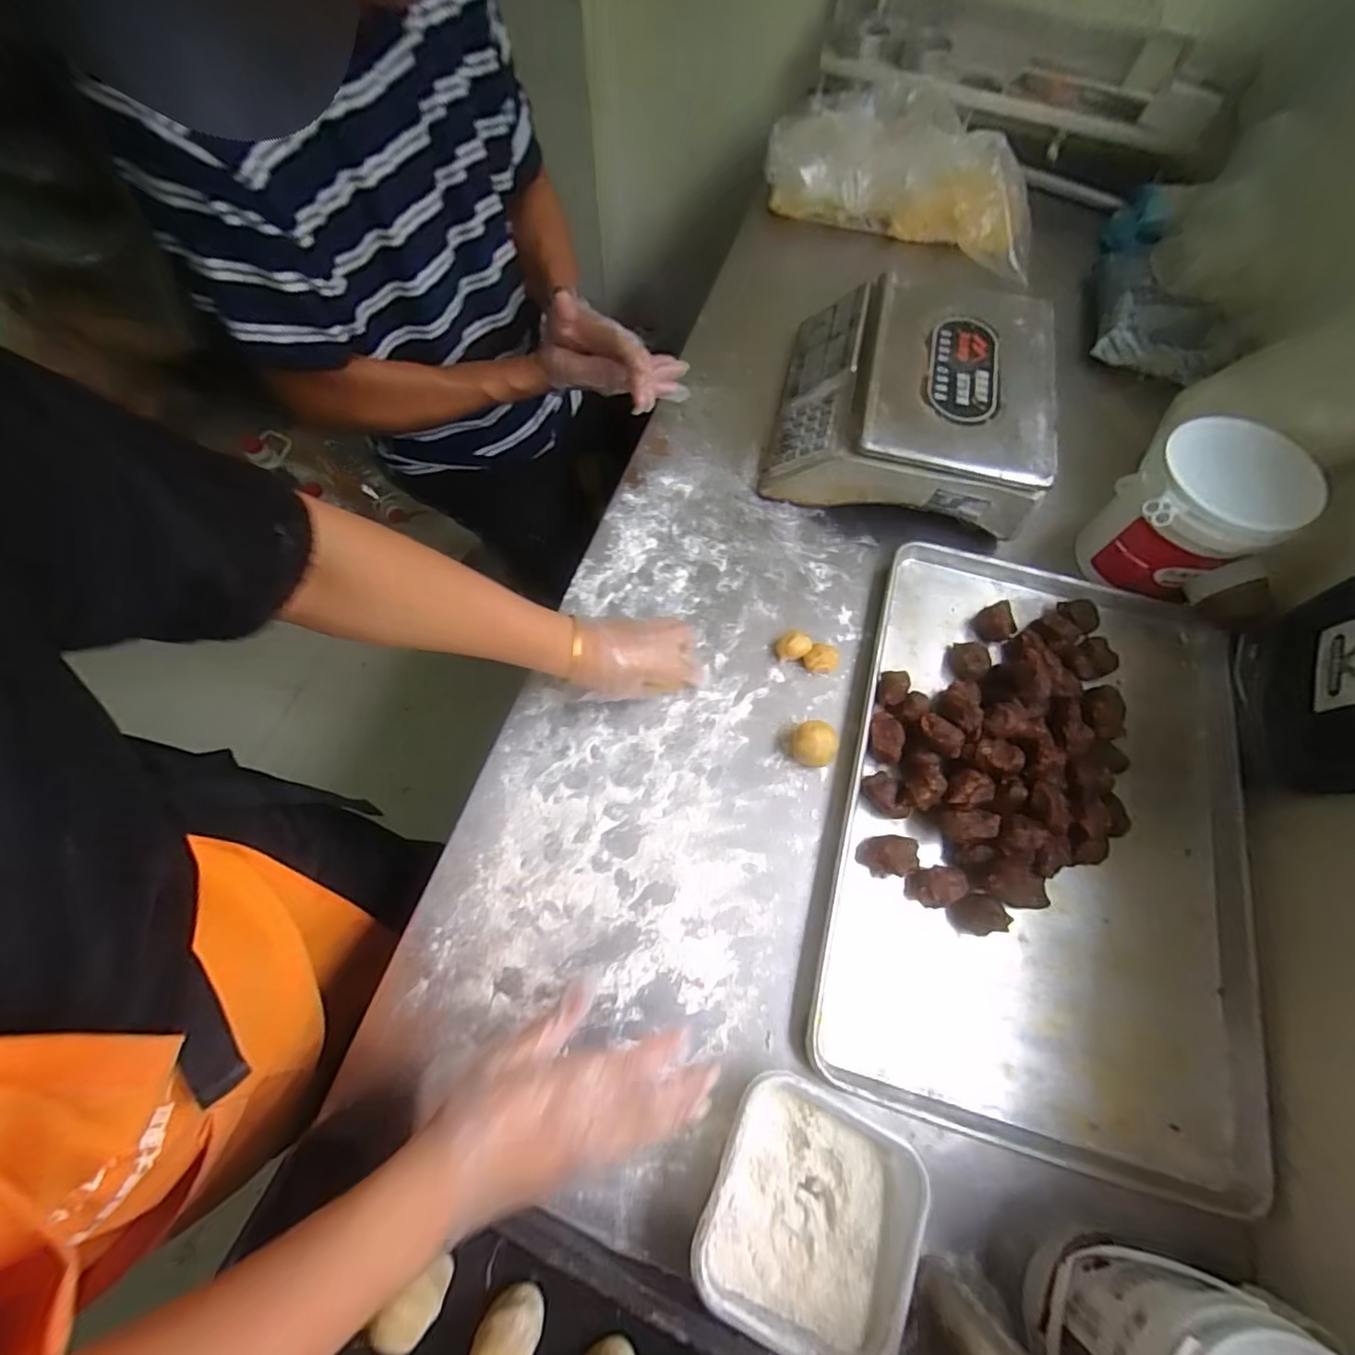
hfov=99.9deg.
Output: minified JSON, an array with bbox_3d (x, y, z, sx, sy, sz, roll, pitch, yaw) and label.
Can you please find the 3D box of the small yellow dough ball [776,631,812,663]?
[{"bbox_3d":[0.137,-0.036,0.679,0.037,0.030,0.031,-16,70,-8],"label":"small yellow dough ball"}]

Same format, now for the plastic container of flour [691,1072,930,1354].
[{"bbox_3d":[0.106,0.433,0.467,0.161,0.061,0.165,25,70,8],"label":"plastic container of flour"}]

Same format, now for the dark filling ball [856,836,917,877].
[{"bbox_3d":[0.221,0.185,0.592,0.059,0.033,0.044,3,69,-1],"label":"dark filling ball"}]

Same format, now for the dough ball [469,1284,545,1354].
[{"bbox_3d":[-0.115,0.449,0.388,0.040,0.055,0.039,1,67,-2],"label":"dough ball"}]

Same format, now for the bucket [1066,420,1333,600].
[{"bbox_3d":[0.583,-0.187,0.657,0.148,0.157,0.146,40,71,13],"label":"bucket"}]

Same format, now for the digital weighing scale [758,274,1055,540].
[{"bbox_3d":[0.303,-0.372,0.761,0.317,0.128,0.321,13,69,3],"label":"digital weighing scale"}]

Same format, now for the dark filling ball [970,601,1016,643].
[{"bbox_3d":[0.387,-0.065,0.692,0.035,0.035,0.042,-33,73,-13],"label":"dark filling ball"}]

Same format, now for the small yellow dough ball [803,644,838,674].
[{"bbox_3d":[0.171,-0.022,0.677,0.036,0.024,0.037,1,69,-2],"label":"small yellow dough ball"}]

